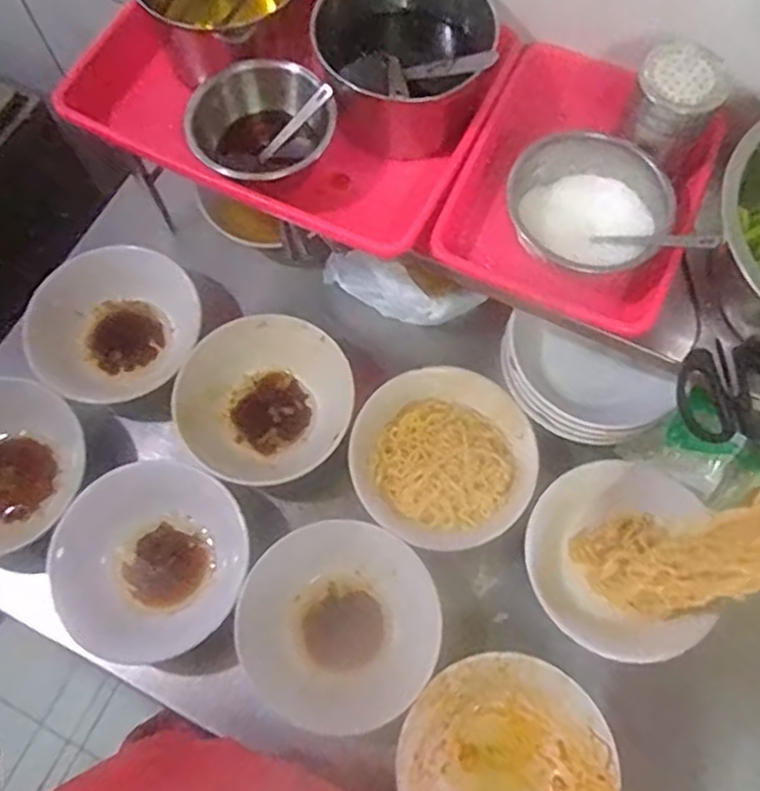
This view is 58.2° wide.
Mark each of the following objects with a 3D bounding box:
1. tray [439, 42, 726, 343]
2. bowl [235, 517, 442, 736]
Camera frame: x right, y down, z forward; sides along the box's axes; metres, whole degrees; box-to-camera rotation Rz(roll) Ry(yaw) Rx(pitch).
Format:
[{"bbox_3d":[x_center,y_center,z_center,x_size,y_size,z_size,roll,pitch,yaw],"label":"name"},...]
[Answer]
[{"bbox_3d":[0.161,-0.172,0.525,0.174,0.085,0.220,25,71,9],"label":"tray"},{"bbox_3d":[-0.031,0.187,0.567,0.153,0.081,0.150,0,69,0],"label":"bowl"}]

